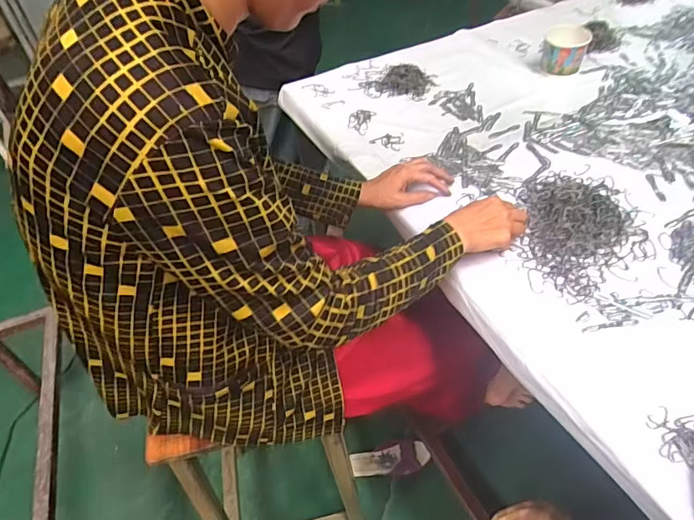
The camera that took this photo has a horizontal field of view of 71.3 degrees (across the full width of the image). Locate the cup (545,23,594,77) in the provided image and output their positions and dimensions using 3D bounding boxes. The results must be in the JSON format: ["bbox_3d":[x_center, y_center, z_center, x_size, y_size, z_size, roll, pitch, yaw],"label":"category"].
[{"bbox_3d":[0.456,-0.436,1.014,0.087,0.085,0.089,13,50,16],"label":"cup"}]

